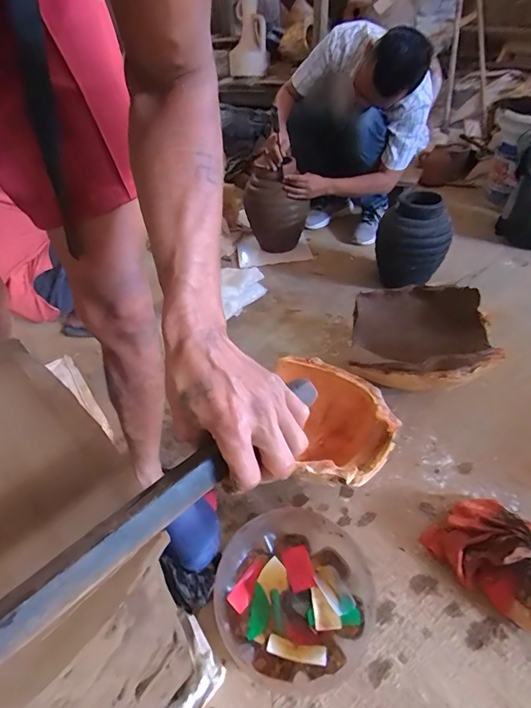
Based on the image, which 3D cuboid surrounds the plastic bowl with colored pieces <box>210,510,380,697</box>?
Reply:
[{"bbox_3d":[0.051,0.396,0.647,0.253,0.107,0.255,-3,43,2],"label":"plastic bowl with colored pieces"}]

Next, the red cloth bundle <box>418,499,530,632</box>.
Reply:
[{"bbox_3d":[0.417,0.338,0.672,0.235,0.110,0.169,31,54,32],"label":"red cloth bundle"}]

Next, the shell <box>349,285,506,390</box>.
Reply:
[{"bbox_3d":[0.384,-0.032,0.975,0.326,0.144,0.306,4,43,11],"label":"shell"}]

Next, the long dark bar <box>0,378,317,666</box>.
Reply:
[{"bbox_3d":[-0.135,0.148,0.248,0.478,0.020,0.031,-34,49,-30],"label":"long dark bar"}]

